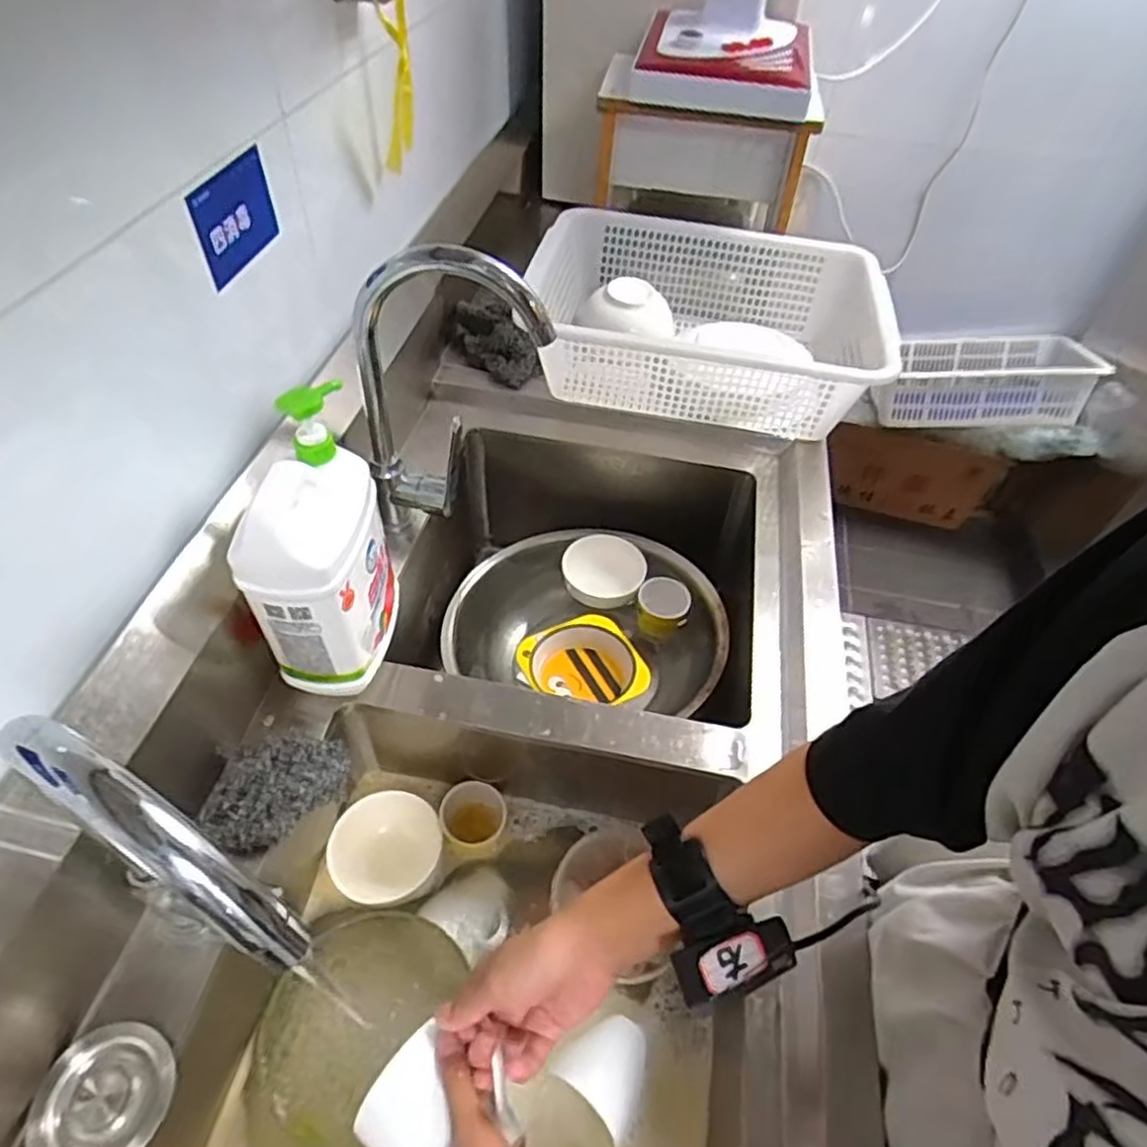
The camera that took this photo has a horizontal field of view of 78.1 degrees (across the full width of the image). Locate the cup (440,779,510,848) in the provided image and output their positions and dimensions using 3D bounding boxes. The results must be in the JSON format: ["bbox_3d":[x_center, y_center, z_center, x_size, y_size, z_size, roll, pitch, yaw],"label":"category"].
[{"bbox_3d":[-0.108,0.271,0.771,0.069,0.059,0.066,2,49,-2],"label":"cup"}]

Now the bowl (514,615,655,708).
[{"bbox_3d":[0.010,0.119,0.884,0.134,0.036,0.133,-20,53,-19],"label":"bowl"}]

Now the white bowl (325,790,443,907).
[{"bbox_3d":[-0.195,0.290,0.740,0.104,0.063,0.107,2,49,-2],"label":"white bowl"}]

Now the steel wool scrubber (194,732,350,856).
[{"bbox_3d":[-0.254,0.180,0.607,0.072,0.046,0.118,33,55,23],"label":"steel wool scrubber"}]

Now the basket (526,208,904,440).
[{"bbox_3d":[0.157,-0.351,0.996,0.447,0.143,0.366,10,49,6],"label":"basket"}]

